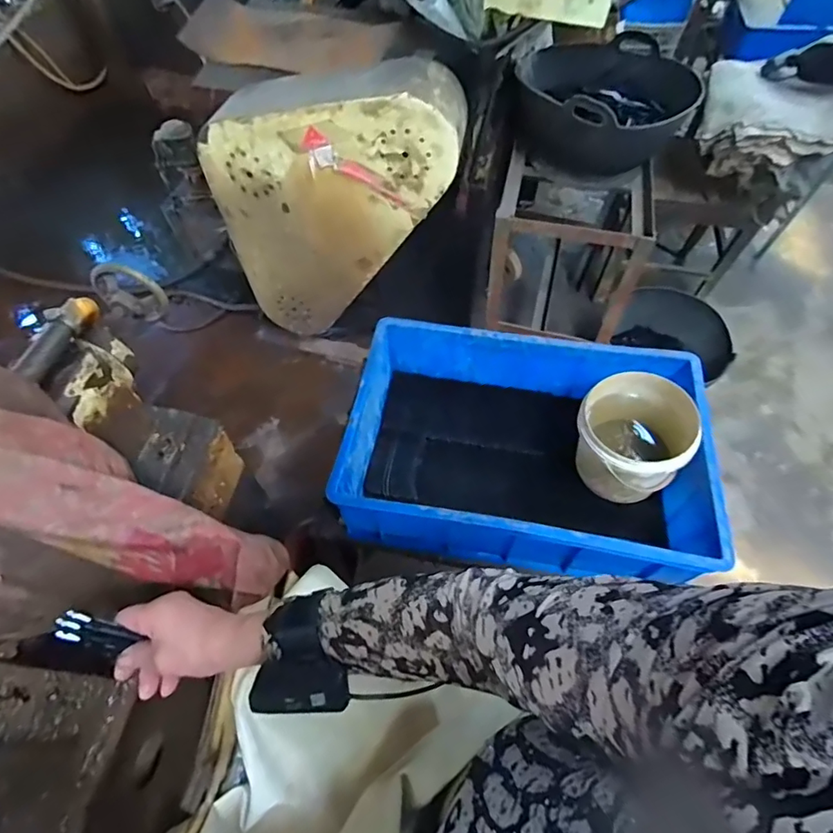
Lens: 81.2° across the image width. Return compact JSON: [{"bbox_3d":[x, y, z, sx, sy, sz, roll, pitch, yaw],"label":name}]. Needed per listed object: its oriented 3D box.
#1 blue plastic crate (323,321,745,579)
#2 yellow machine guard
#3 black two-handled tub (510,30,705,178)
[{"bbox_3d":[0.157,0.050,0.762,0.505,0.176,0.350,8,59,4],"label":"blue plastic crate"},{"bbox_3d":[-0.193,-0.512,1.239,0.571,0.682,0.173,12,59,7],"label":"yellow machine guard"},{"bbox_3d":[0.465,-0.779,1.264,0.464,0.207,0.413,3,58,1],"label":"black two-handled tub"}]

